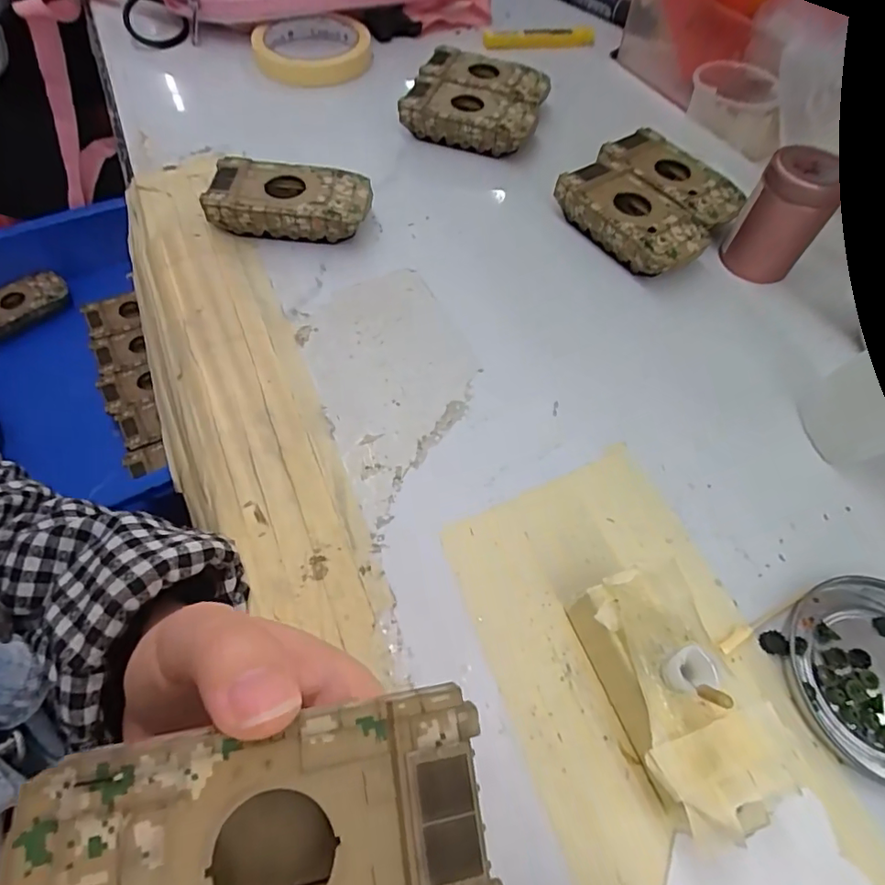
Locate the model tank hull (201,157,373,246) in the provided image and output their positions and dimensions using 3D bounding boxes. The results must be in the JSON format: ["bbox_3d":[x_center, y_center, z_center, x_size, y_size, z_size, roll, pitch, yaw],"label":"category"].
[{"bbox_3d":[-0.095,-0.150,0.338,0.095,0.028,0.047,5,58,0],"label":"model tank hull"}]

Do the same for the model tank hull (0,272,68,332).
[{"bbox_3d":[-0.458,-0.152,0.576,0.096,0.017,0.046,-34,66,-22],"label":"model tank hull"}]

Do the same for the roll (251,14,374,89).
[{"bbox_3d":[-0.109,-0.333,0.455,0.097,0.026,0.097,1,58,-2],"label":"roll"}]

